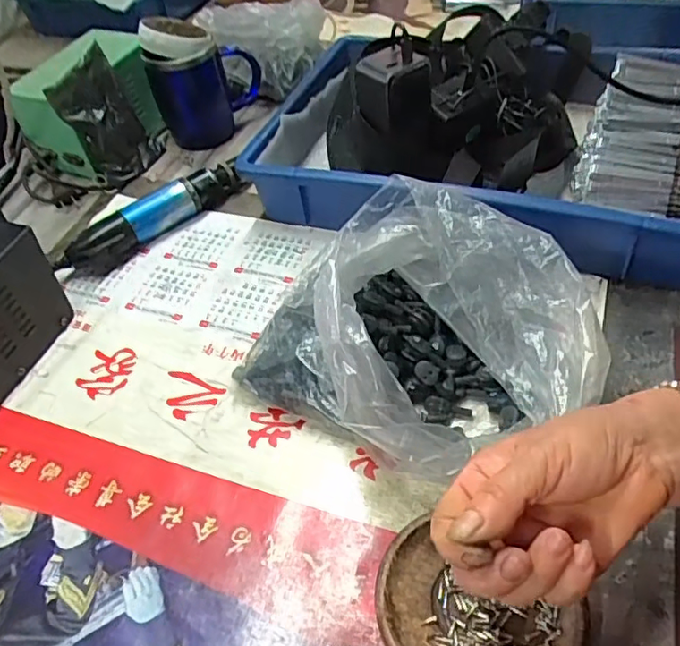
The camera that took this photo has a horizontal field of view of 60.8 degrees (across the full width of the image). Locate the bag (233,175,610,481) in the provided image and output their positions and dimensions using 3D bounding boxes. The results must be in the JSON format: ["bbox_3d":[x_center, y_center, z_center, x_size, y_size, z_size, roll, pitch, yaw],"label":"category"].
[{"bbox_3d":[0.063,0.015,0.428,0.218,0.107,0.216,-35,54,-22],"label":"bag"}]

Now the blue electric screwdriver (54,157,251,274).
[{"bbox_3d":[-0.193,-0.111,0.612,0.210,0.043,0.041,-30,52,-18],"label":"blue electric screwdriver"}]

